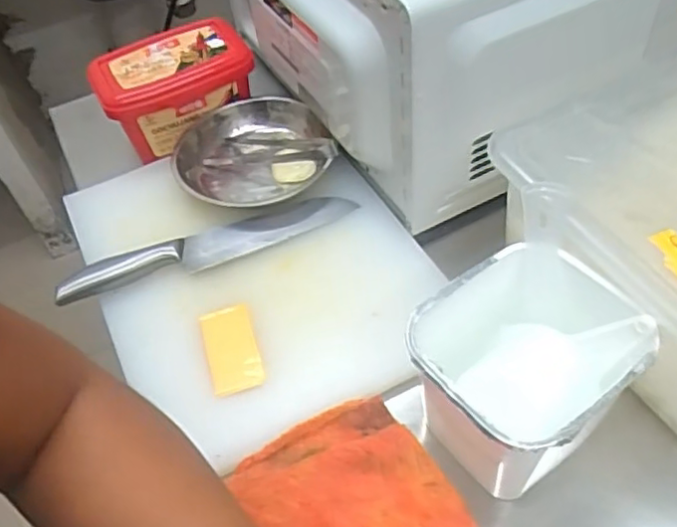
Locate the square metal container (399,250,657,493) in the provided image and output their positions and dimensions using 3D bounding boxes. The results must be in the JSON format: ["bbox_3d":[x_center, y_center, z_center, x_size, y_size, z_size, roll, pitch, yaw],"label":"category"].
[{"bbox_3d":[0.122,0.080,0.442,0.127,0.121,0.114,-33,55,-20],"label":"square metal container"}]

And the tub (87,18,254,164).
[{"bbox_3d":[-0.172,-0.185,0.694,0.157,0.090,0.083,-26,53,-15],"label":"tub"}]

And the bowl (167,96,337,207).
[{"bbox_3d":[-0.088,-0.110,0.665,0.154,0.045,0.138,-16,51,-7],"label":"bowl"}]

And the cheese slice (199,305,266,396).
[{"bbox_3d":[-0.088,0.070,0.528,0.041,0.006,0.076,-17,51,-8],"label":"cheese slice"}]

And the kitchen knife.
[{"bbox_3d":[-0.117,-0.017,0.591,0.267,0.020,0.037,-19,51,-9],"label":"kitchen knife"}]

